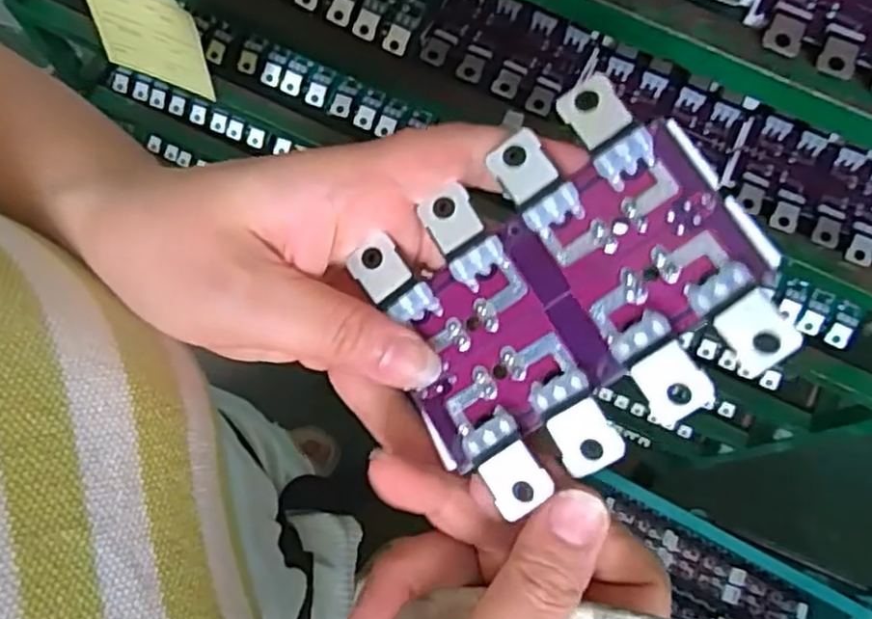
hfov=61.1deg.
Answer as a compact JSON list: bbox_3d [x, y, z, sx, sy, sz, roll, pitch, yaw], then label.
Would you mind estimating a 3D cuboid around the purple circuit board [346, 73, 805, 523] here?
[{"bbox_3d":[0.037,-0.001,0.207,0.103,0.013,0.081,-37,74,11],"label":"purple circuit board"}]

